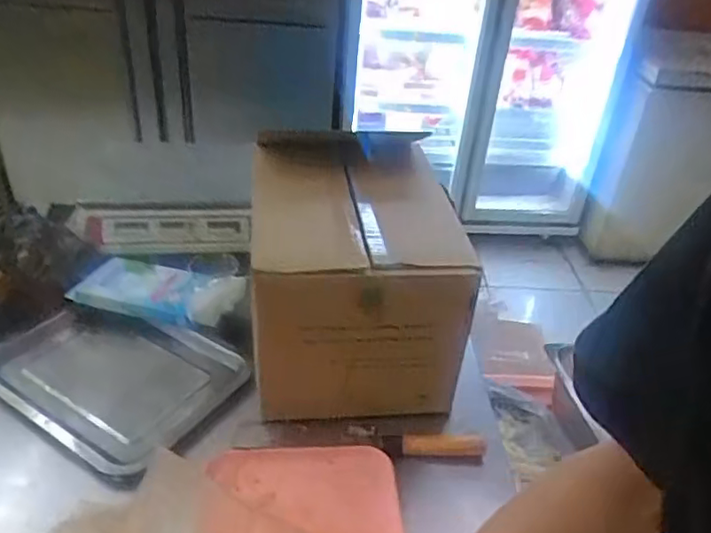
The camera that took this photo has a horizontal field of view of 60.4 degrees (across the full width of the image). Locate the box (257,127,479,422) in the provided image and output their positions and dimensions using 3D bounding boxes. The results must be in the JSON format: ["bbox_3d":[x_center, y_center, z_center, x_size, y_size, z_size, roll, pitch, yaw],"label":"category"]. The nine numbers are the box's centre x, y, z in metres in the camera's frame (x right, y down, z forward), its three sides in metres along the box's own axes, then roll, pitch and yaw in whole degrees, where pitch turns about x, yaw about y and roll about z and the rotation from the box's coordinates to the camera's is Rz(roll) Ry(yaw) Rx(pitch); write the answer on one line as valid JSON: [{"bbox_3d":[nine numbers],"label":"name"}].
[{"bbox_3d":[-0.010,0.003,0.818,0.242,0.252,0.284,-2,36,-9],"label":"box"}]

